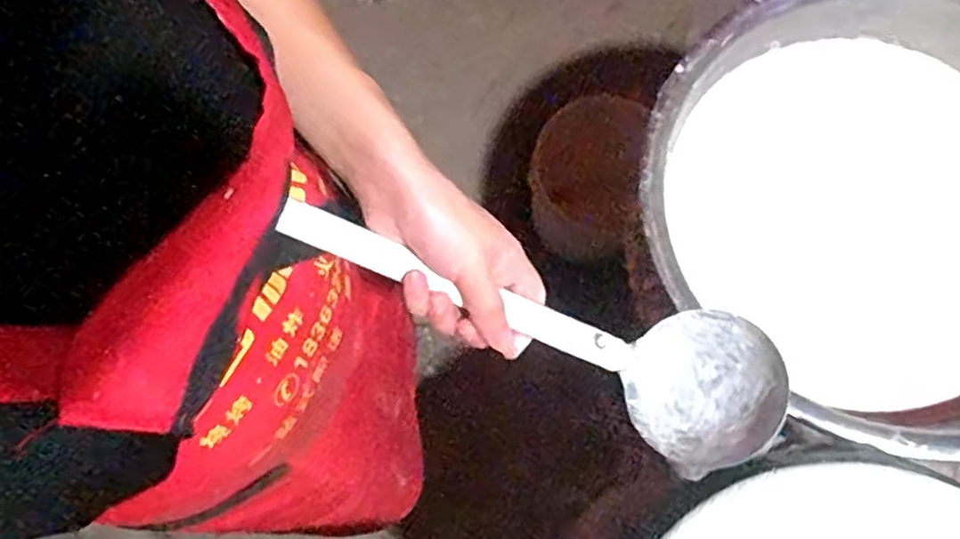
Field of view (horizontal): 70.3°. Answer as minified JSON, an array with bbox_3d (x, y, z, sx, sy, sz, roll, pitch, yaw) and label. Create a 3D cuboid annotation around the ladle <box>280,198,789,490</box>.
[{"bbox_3d":[0.034,0.026,0.405,0.318,0.050,0.090,25,75,-9],"label":"ladle"}]

